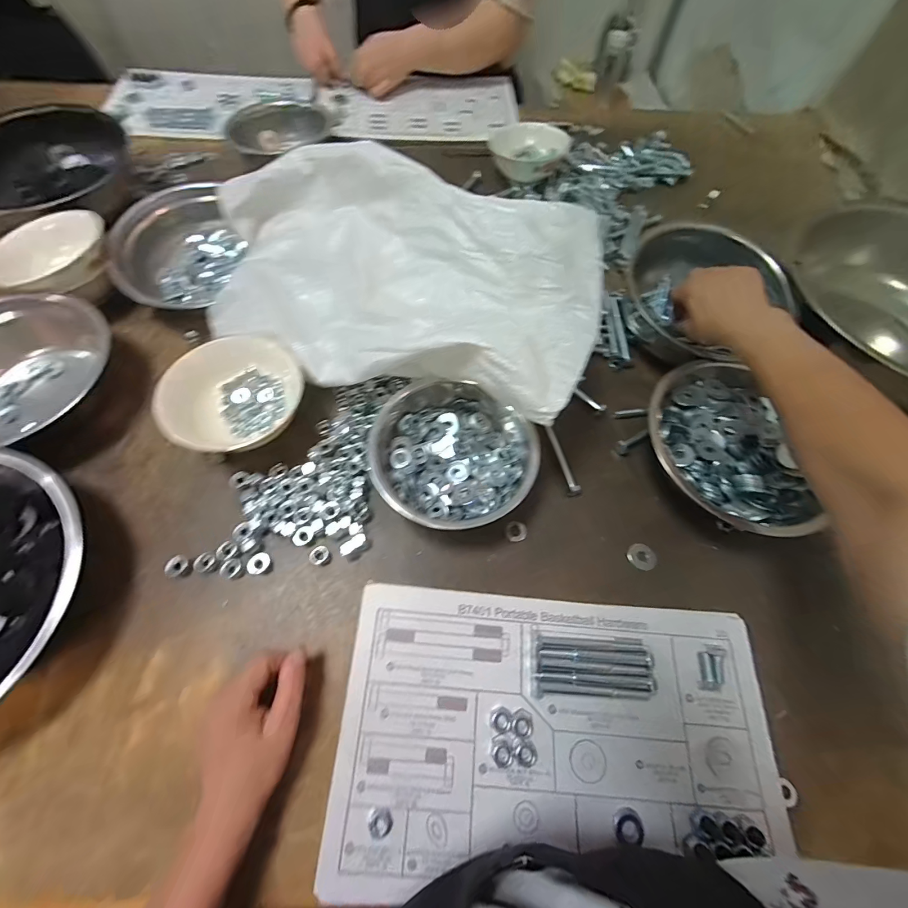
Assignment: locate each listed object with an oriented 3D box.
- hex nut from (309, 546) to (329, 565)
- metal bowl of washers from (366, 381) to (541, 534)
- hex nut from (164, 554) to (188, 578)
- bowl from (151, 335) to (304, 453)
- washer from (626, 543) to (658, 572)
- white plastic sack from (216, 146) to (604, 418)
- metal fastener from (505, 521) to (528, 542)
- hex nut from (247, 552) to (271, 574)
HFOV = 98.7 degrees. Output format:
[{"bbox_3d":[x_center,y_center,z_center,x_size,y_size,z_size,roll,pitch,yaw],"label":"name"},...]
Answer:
[{"bbox_3d":[-0.141,0.105,0.407,0.020,0.004,0.017,-22,68,-12],"label":"hex nut"},{"bbox_3d":[-0.007,-0.008,0.430,0.163,0.071,0.152,1,65,-2],"label":"metal bowl of washers"},{"bbox_3d":[-0.279,0.113,0.393,0.016,0.011,0.022,14,65,4],"label":"hex nut"},{"bbox_3d":[-0.242,-0.067,0.442,0.137,0.071,0.125,1,65,-2],"label":"bowl"},{"bbox_3d":[0.205,0.112,0.424,0.029,0.004,0.027,1,65,-2],"label":"washer"},{"bbox_3d":[-0.089,-0.213,0.441,0.491,0.107,0.279,18,67,8],"label":"white plastic sack"},{"bbox_3d":[0.070,0.084,0.429,0.023,0.007,0.021,-8,66,-6],"label":"metal fastener"},{"bbox_3d":[-0.200,0.111,0.398,0.022,0.004,0.020,-21,68,-12],"label":"hex nut"}]

